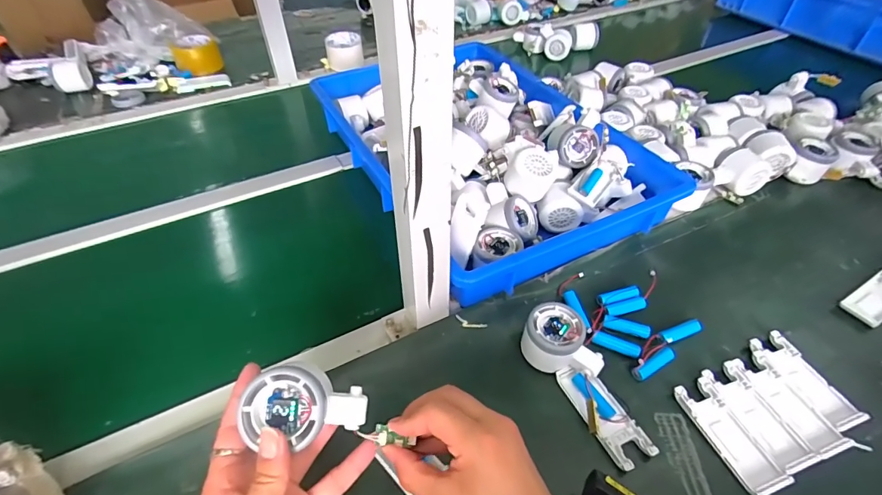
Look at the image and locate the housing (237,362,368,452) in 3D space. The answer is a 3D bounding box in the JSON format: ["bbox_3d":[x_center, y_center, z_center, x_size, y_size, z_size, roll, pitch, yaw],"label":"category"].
[{"bbox_3d":[-0.095,0.110,0.308,0.079,0.036,0.051,-2,76,-6],"label":"housing"}]

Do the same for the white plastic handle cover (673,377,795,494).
[{"bbox_3d":[0.269,0.173,0.403,0.041,0.008,0.102,-14,48,-12],"label":"white plastic handle cover"}]

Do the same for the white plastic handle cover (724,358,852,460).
[{"bbox_3d":[0.340,0.150,0.423,0.040,0.009,0.102,-15,48,-13],"label":"white plastic handle cover"}]

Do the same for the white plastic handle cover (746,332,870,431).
[{"bbox_3d":[0.371,0.132,0.441,0.040,0.008,0.103,-18,49,-15],"label":"white plastic handle cover"}]

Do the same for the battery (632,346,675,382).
[{"bbox_3d":[0.221,0.120,0.447,0.048,0.015,0.015,-31,52,-8],"label":"battery"}]

